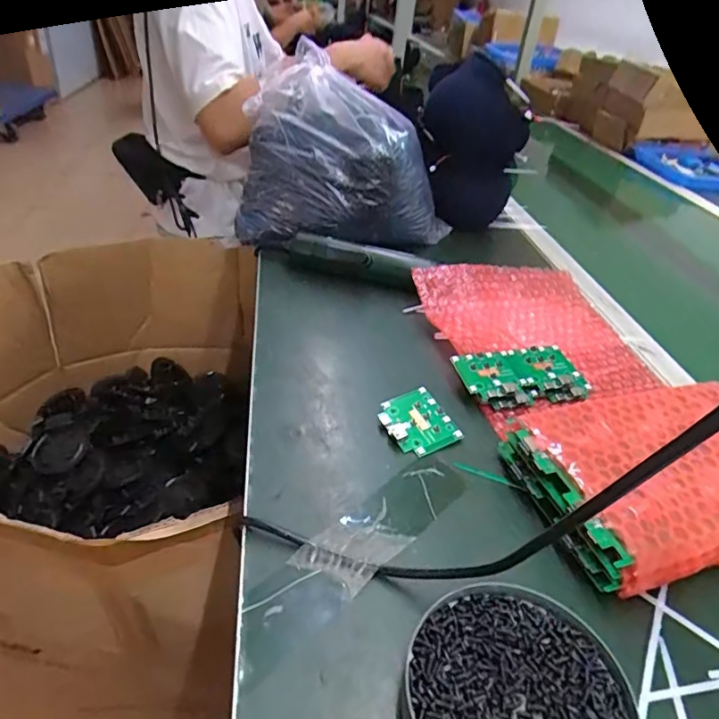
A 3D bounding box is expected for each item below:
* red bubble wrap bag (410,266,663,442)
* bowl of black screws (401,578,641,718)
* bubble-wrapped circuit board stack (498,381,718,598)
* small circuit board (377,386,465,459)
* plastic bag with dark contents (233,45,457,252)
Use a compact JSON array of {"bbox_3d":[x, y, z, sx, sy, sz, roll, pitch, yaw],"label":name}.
[{"bbox_3d":[0.179,-0.033,0.541,0.201,0.055,0.195,-7,38,-17],"label":"red bubble wrap bag"},{"bbox_3d":[0.080,0.171,0.272,0.109,0.020,0.117,4,36,-3],"label":"bowl of black screws"},{"bbox_3d":[0.227,0.084,0.393,0.216,0.046,0.137,-6,38,-16],"label":"bubble-wrapped circuit board stack"},{"bbox_3d":[0.048,0.051,0.439,0.054,0.004,0.058,-20,56,-26],"label":"small circuit board"},{"bbox_3d":[-0.021,-0.264,0.708,0.280,0.186,0.190,-1,36,-9],"label":"plastic bag with dark contents"}]

